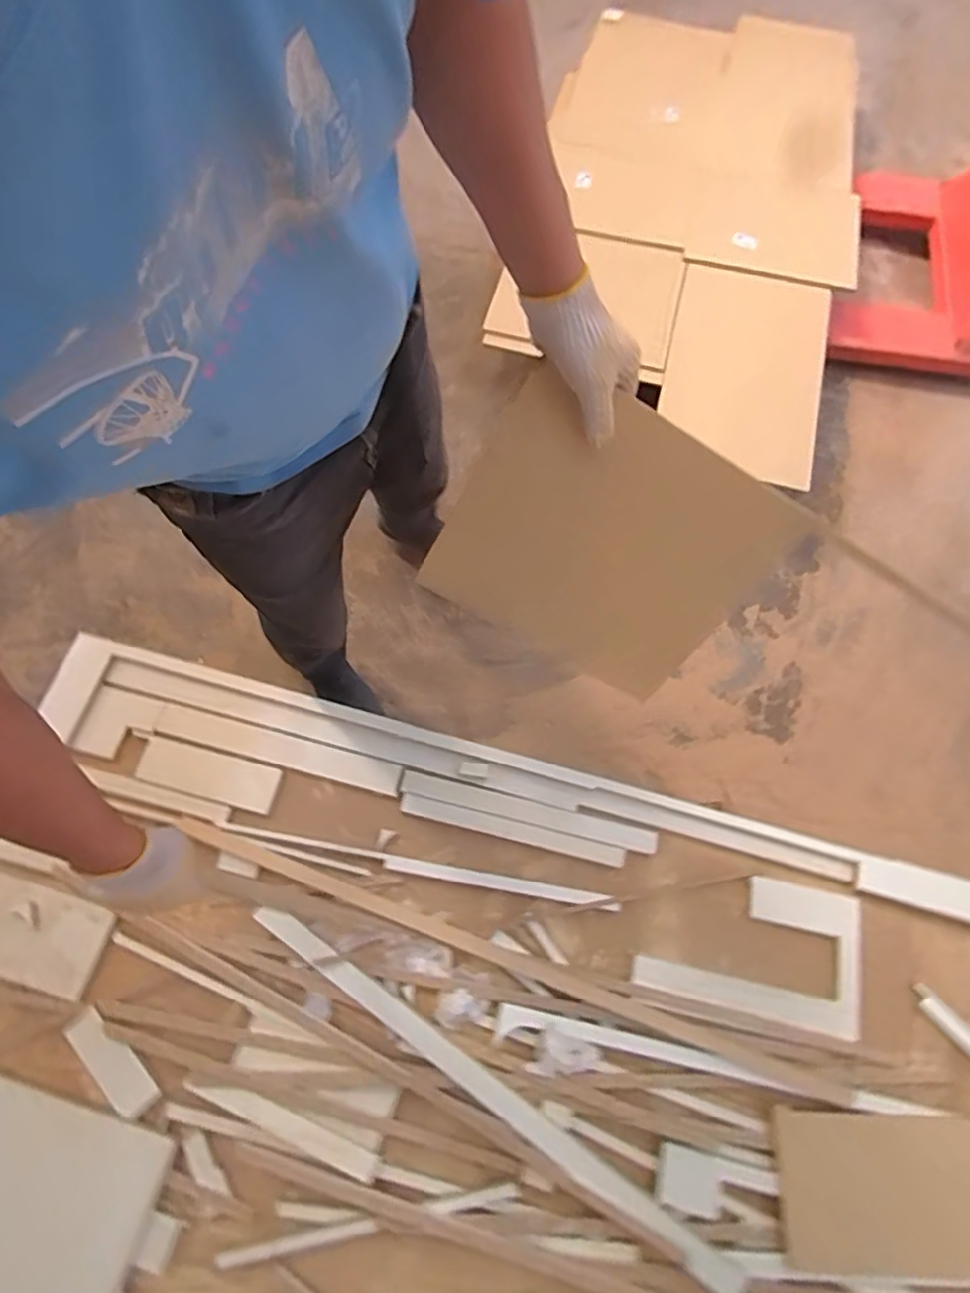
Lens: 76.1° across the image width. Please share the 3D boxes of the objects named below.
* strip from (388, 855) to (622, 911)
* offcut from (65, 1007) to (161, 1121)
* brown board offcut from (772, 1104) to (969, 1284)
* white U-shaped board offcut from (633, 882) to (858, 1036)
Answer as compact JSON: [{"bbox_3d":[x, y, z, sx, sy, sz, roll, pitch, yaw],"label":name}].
[{"bbox_3d":[0.029,0.430,1.122,0.424,0.025,0.023,10,69,3],"label":"strip"},{"bbox_3d":[-0.616,0.684,1.021,0.187,0.016,0.058,45,53,11],"label":"offcut"},{"bbox_3d":[0.652,0.847,0.954,0.392,0.020,0.208,4,69,0],"label":"brown board offcut"},{"bbox_3d":[0.463,0.520,1.089,0.376,0.018,0.221,12,69,3],"label":"white U-shaped board offcut"}]

